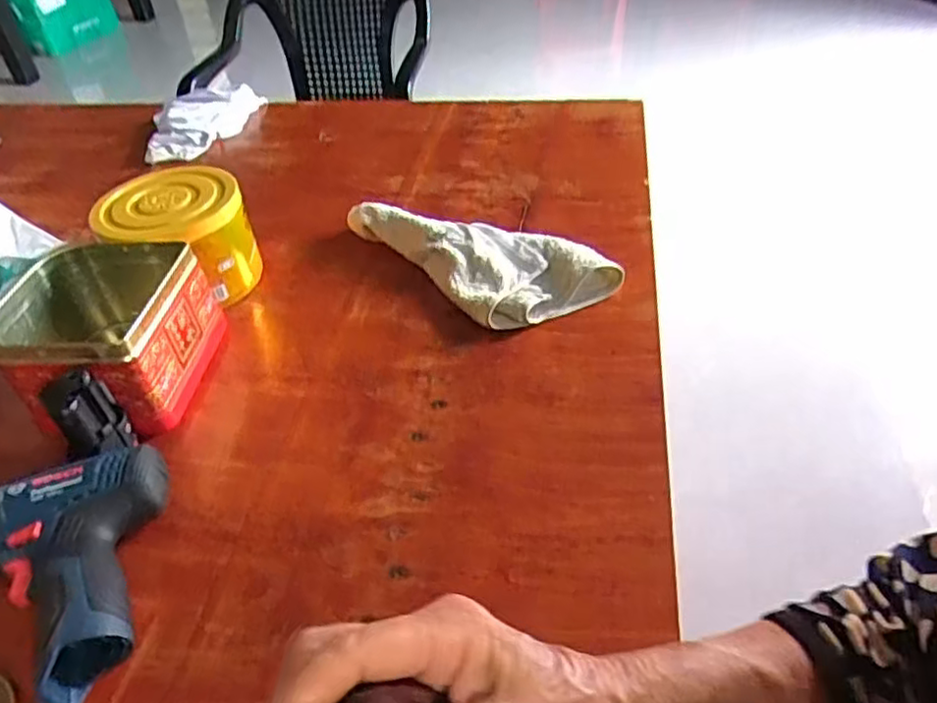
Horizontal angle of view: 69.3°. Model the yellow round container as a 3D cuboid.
[{"bbox_3d":[-0.287,-0.111,0.683,0.127,0.105,0.130,-2,41,2],"label":"yellow round container"}]

